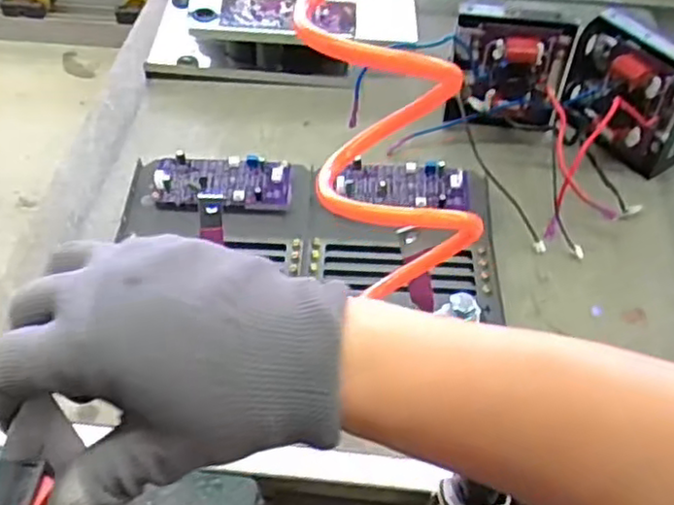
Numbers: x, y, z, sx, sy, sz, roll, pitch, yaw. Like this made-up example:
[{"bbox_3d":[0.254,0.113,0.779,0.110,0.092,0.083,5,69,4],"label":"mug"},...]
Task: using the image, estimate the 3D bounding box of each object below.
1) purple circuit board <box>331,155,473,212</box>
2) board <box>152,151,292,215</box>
[{"bbox_3d":[0.056,-0.057,0.591,0.108,0.019,0.045,4,49,3],"label":"purple circuit board"},{"bbox_3d":[-0.096,-0.058,0.591,0.112,0.016,0.057,0,56,-1],"label":"board"}]

